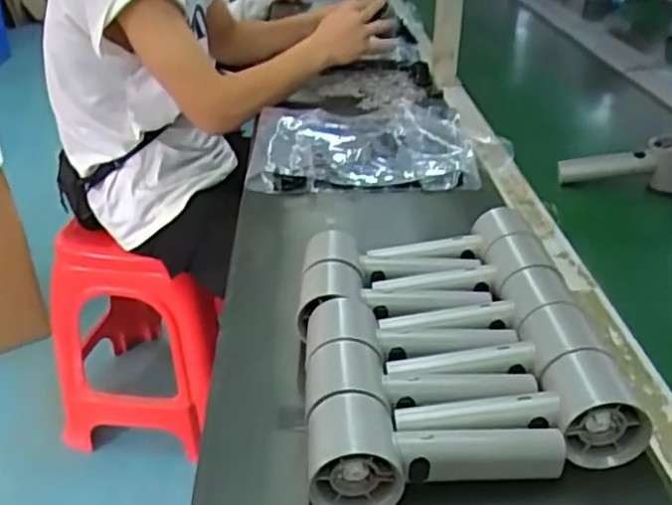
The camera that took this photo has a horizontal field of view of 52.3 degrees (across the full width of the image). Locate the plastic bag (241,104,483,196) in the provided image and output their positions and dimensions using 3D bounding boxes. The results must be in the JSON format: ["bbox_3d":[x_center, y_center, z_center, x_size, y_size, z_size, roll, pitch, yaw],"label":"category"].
[{"bbox_3d":[0.031,-0.155,0.941,0.290,0.038,0.264,1,31,2],"label":"plastic bag"}]

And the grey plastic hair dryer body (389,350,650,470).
[{"bbox_3d":[0.120,0.110,0.452,0.159,0.053,0.057,-5,30,-6],"label":"grey plastic hair dryer body"}]

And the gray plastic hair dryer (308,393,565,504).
[{"bbox_3d":[0.061,0.124,0.431,0.154,0.052,0.053,-4,30,-3],"label":"gray plastic hair dryer"}]

